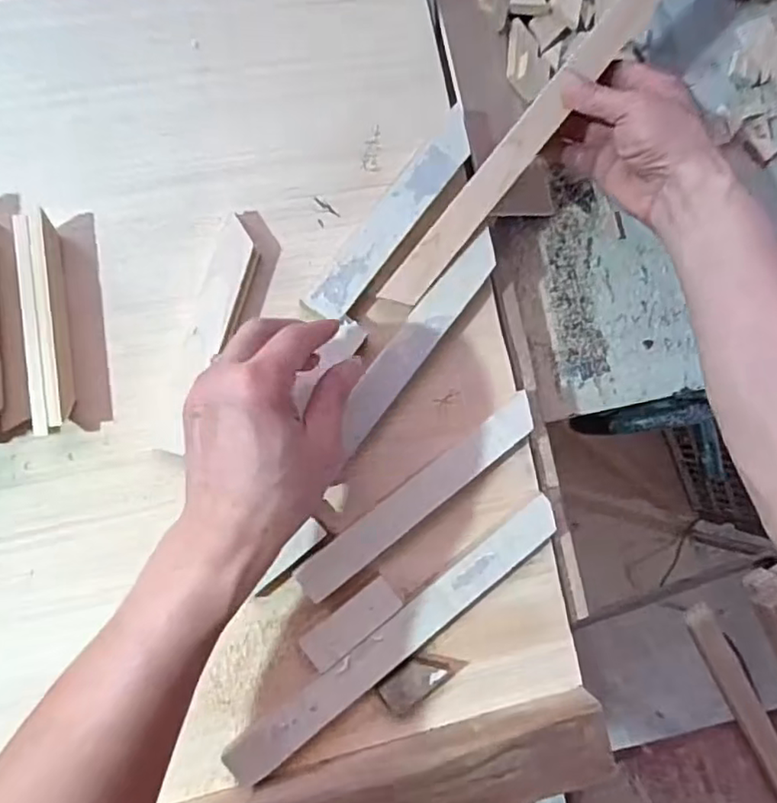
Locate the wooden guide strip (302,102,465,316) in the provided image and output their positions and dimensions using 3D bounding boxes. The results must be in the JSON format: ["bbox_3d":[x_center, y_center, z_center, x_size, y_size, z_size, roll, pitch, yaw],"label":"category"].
[{"bbox_3d":[0.006,-0.143,0.470,0.030,0.021,0.200,37,83,-5],"label":"wooden guide strip"}]

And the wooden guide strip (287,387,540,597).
[{"bbox_3d":[0.025,0.070,0.456,0.211,0.012,0.029,-37,93,-8],"label":"wooden guide strip"}]

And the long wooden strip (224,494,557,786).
[{"bbox_3d":[0.008,0.169,0.439,0.283,0.008,0.032,-37,93,-8],"label":"long wooden strip"}]

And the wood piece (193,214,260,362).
[{"bbox_3d":[-0.118,-0.083,0.446,0.030,0.020,0.113,15,86,-7],"label":"wood piece"}]

